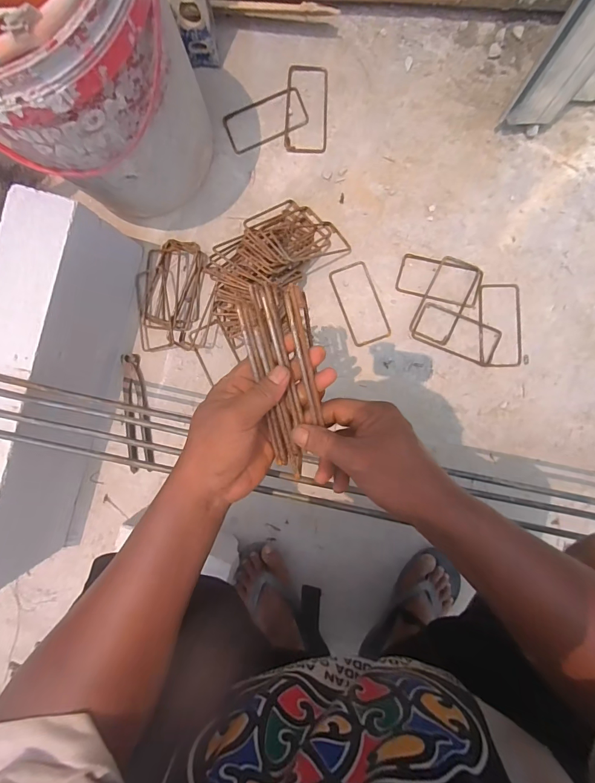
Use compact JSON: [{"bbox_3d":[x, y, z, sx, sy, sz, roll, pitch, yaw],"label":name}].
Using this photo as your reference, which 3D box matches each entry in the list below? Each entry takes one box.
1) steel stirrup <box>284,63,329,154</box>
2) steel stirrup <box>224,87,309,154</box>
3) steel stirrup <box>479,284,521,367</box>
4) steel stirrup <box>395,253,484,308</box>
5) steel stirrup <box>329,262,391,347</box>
[{"bbox_3d":[0.019,-0.530,0.709,0.080,0.006,0.165,4,93,3],"label":"steel stirrup"},{"bbox_3d":[-0.061,-0.513,0.715,0.153,0.005,0.079,-22,91,4],"label":"steel stirrup"},{"bbox_3d":[0.374,-0.122,0.696,0.076,0.008,0.152,0,93,4],"label":"steel stirrup"},{"bbox_3d":[0.263,-0.205,0.700,0.150,0.009,0.075,14,94,3],"label":"steel stirrup"},{"bbox_3d":[0.118,-0.165,0.713,0.074,0.011,0.153,-20,91,4],"label":"steel stirrup"}]

